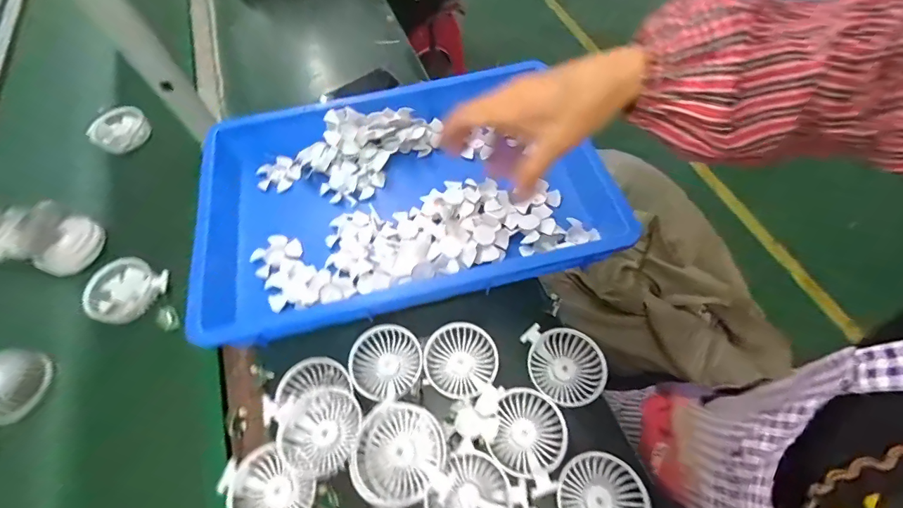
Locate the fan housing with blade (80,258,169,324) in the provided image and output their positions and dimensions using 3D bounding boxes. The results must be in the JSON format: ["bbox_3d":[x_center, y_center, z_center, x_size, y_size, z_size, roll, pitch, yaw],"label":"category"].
[{"bbox_3d":[-0.461,0.046,0.554,0.096,0.058,0.090,20,66,13],"label":"fan housing with blade"}]

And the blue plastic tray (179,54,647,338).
[{"bbox_3d":[-0.075,-0.095,0.610,0.560,0.094,0.370,-13,63,-3],"label":"blue plastic tray"}]

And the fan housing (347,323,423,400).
[{"bbox_3d":[-0.084,0.138,0.511,0.087,0.030,0.089,-1,63,3],"label":"fan housing"}]

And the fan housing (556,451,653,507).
[{"bbox_3d":[0.158,0.264,0.422,0.095,0.018,0.090,-40,67,-16],"label":"fan housing"}]

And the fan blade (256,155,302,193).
[{"bbox_3d":[-0.292,-0.133,0.679,0.072,0.012,0.067,-1,63,3],"label":"fan blade"}]

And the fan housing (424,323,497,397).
[{"bbox_3d":[0.012,0.136,0.509,0.090,0.027,0.088,24,67,15],"label":"fan housing"}]

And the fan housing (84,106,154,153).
[{"bbox_3d":[-0.611,-0.229,0.740,0.089,0.028,0.093,-1,63,3],"label":"fan housing"}]

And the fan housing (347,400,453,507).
[{"bbox_3d":[-0.050,0.208,0.417,0.101,0.031,0.093,-1,63,3],"label":"fan housing"}]

